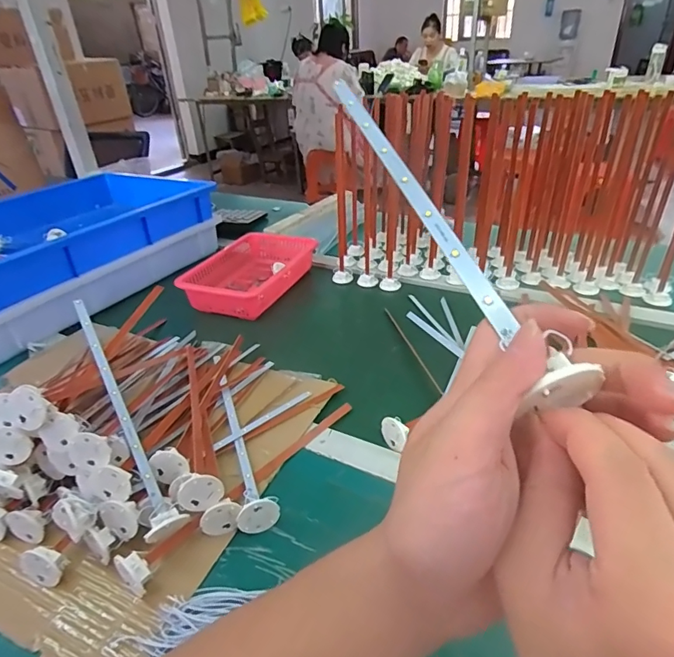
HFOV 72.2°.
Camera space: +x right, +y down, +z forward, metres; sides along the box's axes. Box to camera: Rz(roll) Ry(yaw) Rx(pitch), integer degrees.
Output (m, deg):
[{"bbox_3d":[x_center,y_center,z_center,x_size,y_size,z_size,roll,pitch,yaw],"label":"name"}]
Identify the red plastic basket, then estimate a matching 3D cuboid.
[{"bbox_3d":[-0.157,-0.103,0.865,0.175,0.067,0.258,10,35,21],"label":"red plastic basket"}]

